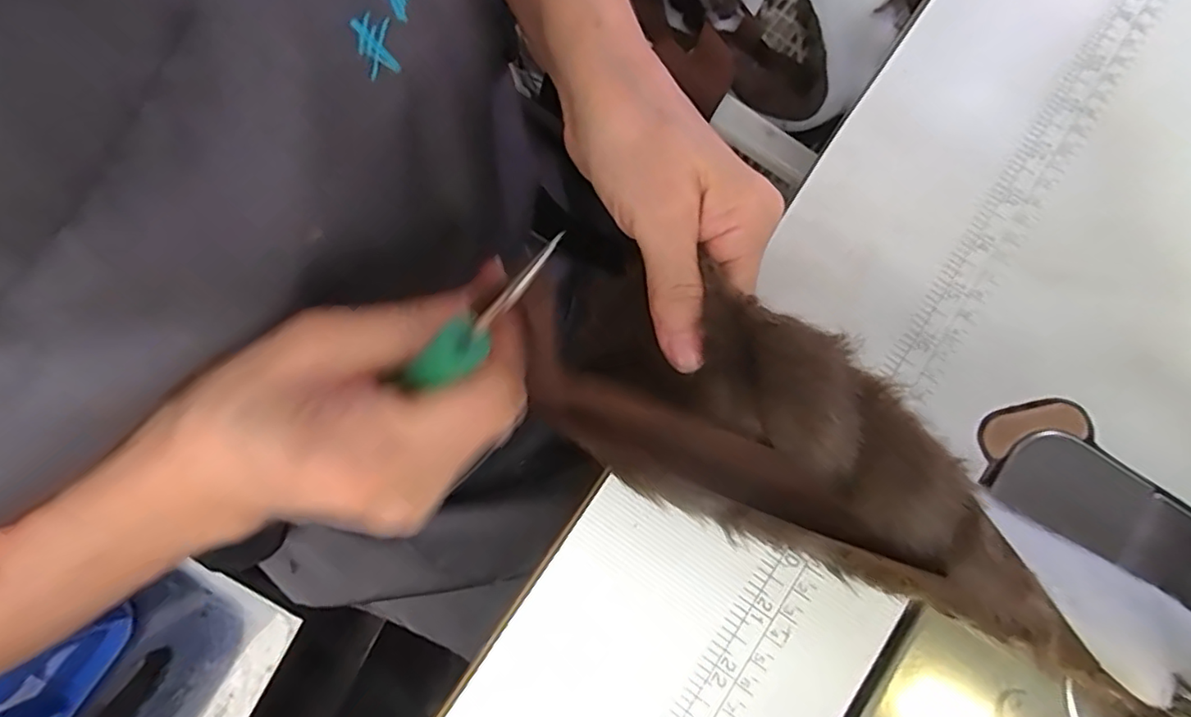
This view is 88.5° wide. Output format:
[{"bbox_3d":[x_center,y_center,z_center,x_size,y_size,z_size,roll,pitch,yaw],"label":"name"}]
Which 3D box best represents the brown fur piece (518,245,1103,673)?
[{"bbox_3d":[0.066,0.032,0.205,0.193,0.049,0.066,30,81,4],"label":"brown fur piece"}]

